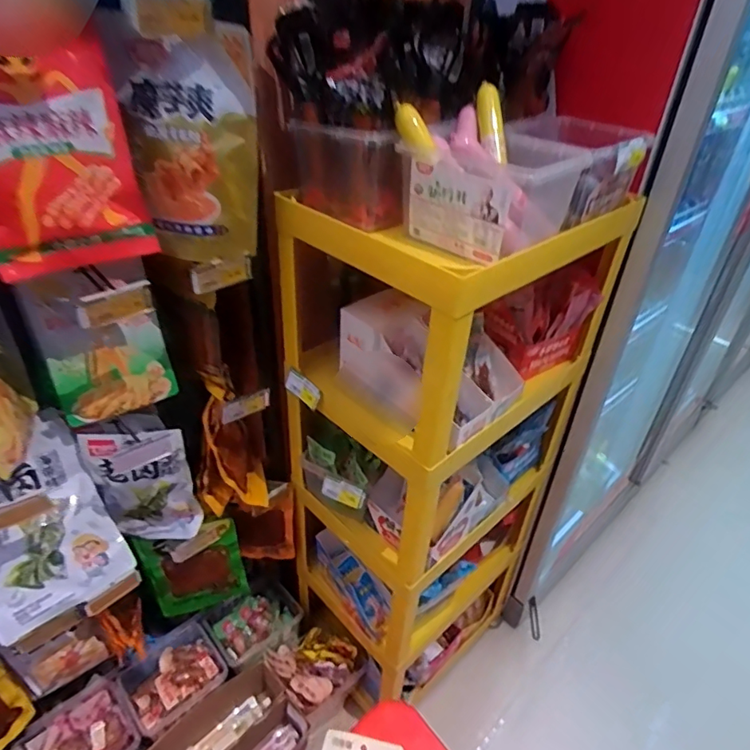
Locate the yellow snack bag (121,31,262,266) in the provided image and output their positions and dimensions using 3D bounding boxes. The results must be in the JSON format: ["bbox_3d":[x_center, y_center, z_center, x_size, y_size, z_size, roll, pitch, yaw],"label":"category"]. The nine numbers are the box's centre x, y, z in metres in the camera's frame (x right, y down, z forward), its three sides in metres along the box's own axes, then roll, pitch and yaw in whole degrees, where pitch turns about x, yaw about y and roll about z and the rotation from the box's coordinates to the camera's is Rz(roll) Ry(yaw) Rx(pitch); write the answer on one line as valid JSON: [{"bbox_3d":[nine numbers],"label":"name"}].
[{"bbox_3d":[-0.227,-0.277,0.673,0.140,0.242,0.077,-10,38,-18],"label":"yellow snack bag"}]

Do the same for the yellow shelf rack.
[{"bbox_3d":[0.098,0.185,1.099,0.460,1.085,0.361,-28,46,-36],"label":"yellow shelf rack"}]

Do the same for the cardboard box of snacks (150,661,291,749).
[{"bbox_3d":[-0.339,0.779,1.112,0.130,0.130,0.310,31,44,33],"label":"cardboard box of snacks"}]

